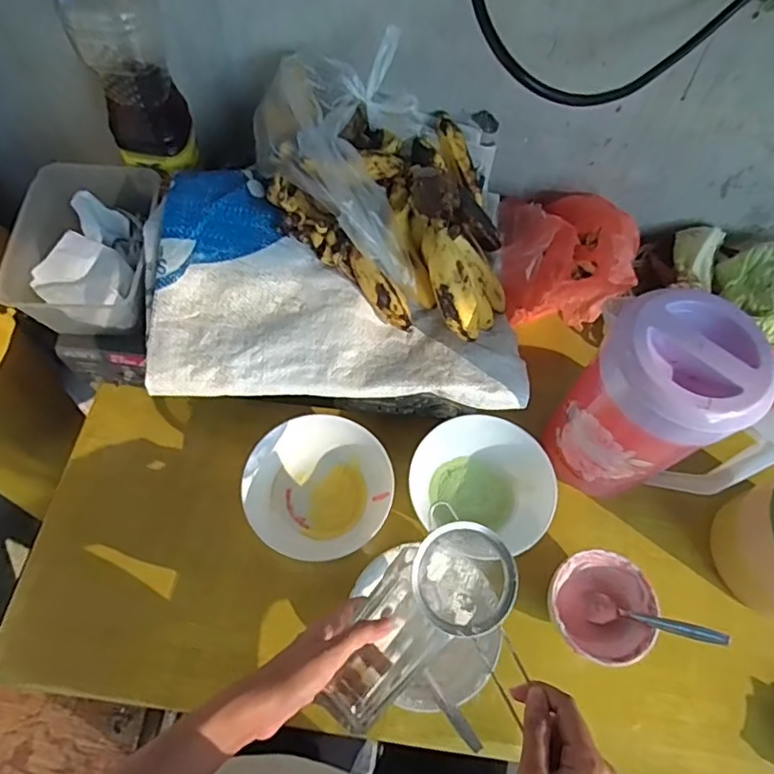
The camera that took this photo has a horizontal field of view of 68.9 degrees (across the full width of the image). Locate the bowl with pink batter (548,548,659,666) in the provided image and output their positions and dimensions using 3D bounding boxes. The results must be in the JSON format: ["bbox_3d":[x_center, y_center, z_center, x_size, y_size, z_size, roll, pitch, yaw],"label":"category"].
[{"bbox_3d":[0.198,0.209,0.540,0.096,0.061,0.087,29,67,10],"label":"bowl with pink batter"}]

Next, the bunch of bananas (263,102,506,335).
[{"bbox_3d":[0.022,-0.151,0.538,0.207,0.111,0.211,1,65,-3],"label":"bunch of bananas"}]

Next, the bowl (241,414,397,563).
[{"bbox_3d":[-0.069,0.104,0.580,0.140,0.050,0.142,1,65,-3],"label":"bowl"}]

